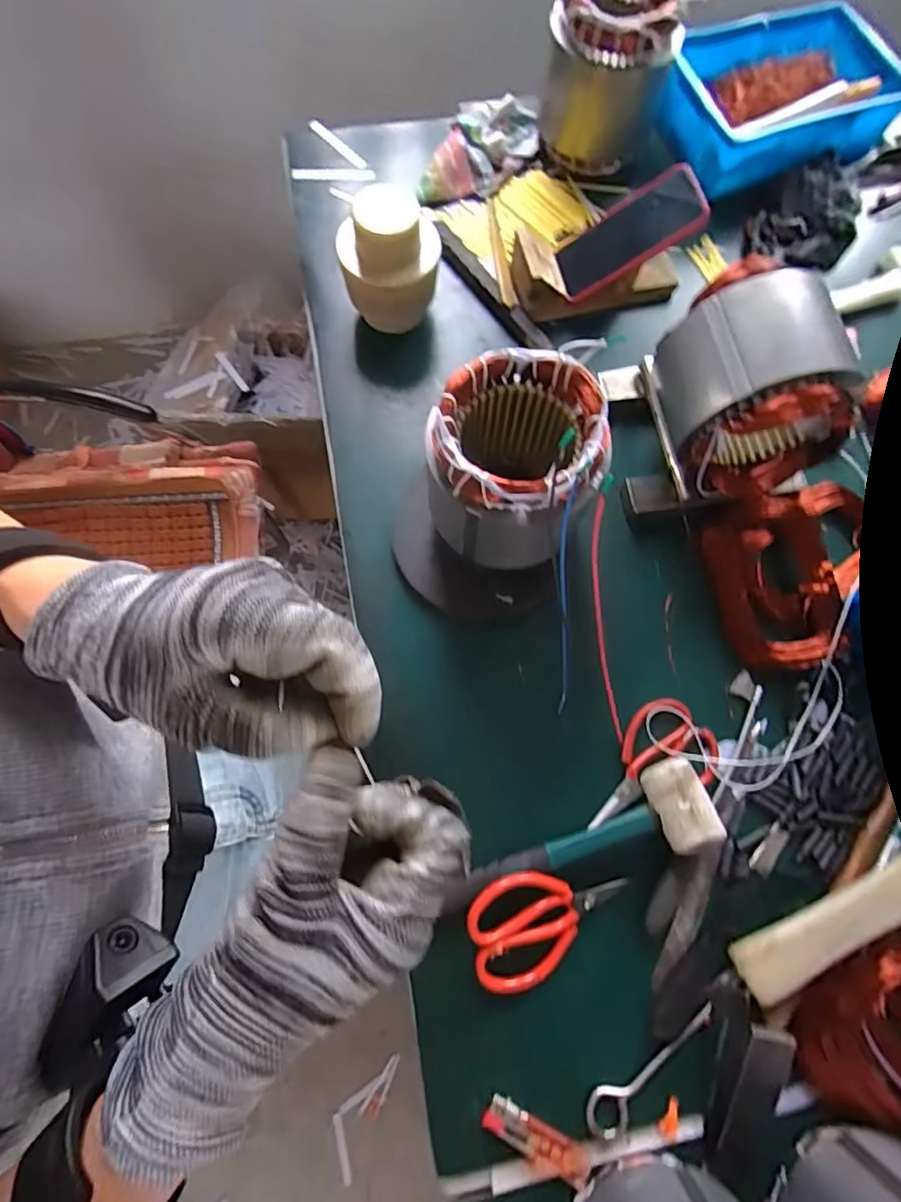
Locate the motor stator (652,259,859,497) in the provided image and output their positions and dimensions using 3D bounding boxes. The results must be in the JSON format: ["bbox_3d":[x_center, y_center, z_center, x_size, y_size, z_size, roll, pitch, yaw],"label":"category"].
[{"bbox_3d":[0.289,-0.208,0.511,0.148,0.143,0.166,-5,72,-3],"label":"motor stator"}]

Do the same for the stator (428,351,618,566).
[{"bbox_3d":[0.057,-0.117,0.500,0.138,0.163,0.140,0,72,-1],"label":"stator"}]

